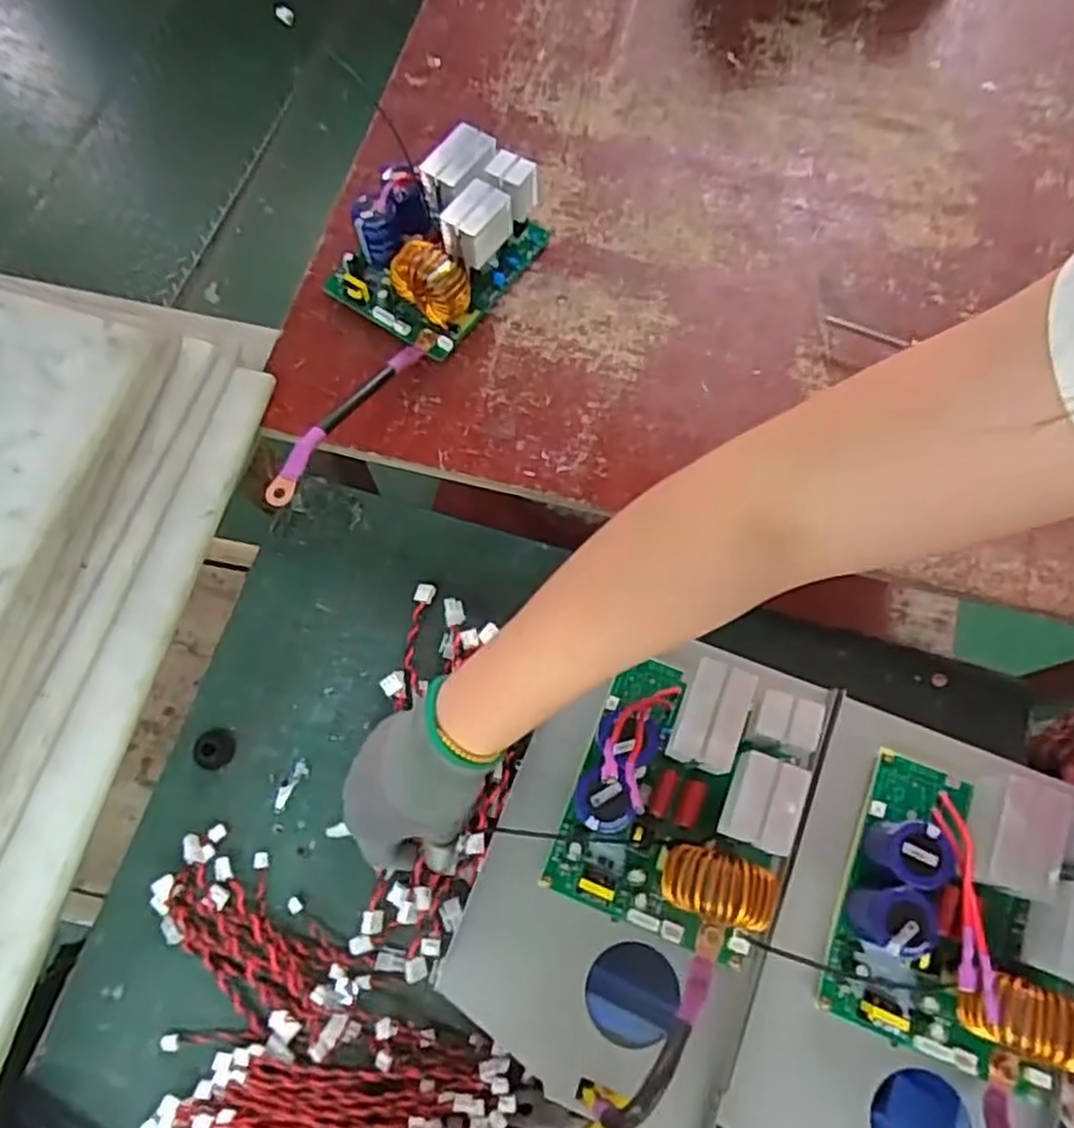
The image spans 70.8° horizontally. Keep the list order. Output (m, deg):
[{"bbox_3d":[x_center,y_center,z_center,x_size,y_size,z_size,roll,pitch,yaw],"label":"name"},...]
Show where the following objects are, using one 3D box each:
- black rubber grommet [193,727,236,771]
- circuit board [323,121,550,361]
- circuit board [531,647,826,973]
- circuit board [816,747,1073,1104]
[{"bbox_3d":[-0.239,0.135,0.554,0.030,0.015,0.030,4,72,2],"label":"black rubber grommet"},{"bbox_3d":[-0.079,-0.253,0.579,0.117,0.076,0.151,34,75,11],"label":"circuit board"},{"bbox_3d":[0.085,0.133,0.425,0.122,0.071,0.148,20,73,7],"label":"circuit board"},{"bbox_3d":[0.239,0.191,0.402,0.123,0.071,0.151,21,73,7],"label":"circuit board"}]

